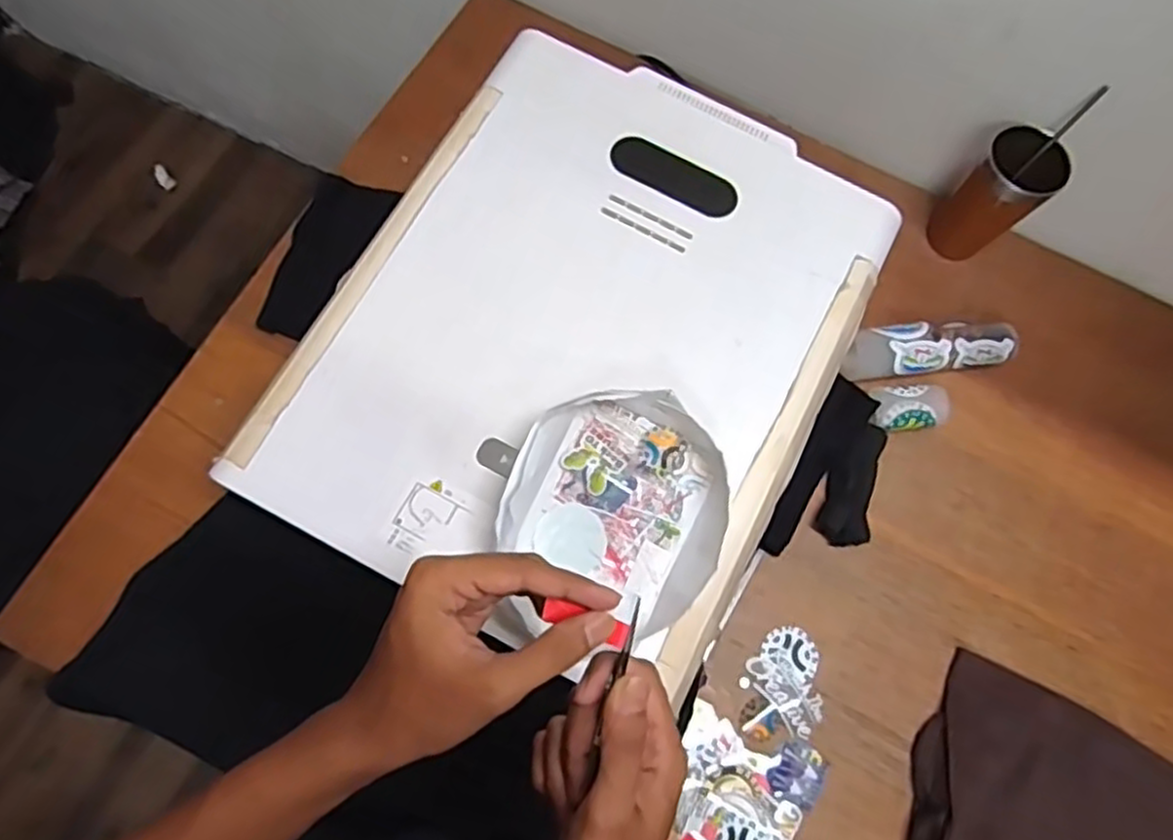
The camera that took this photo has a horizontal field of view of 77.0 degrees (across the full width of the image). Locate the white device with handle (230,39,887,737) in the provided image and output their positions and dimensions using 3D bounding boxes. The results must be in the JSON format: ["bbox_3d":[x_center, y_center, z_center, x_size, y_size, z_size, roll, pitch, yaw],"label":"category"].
[{"bbox_3d":[0.003,-0.077,0.624,0.402,0.038,0.508,28,72,3],"label":"white device with handle"}]

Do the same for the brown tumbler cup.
[{"bbox_3d":[0.438,-0.236,0.808,0.080,0.157,0.074,1,73,-5],"label":"brown tumbler cup"}]

